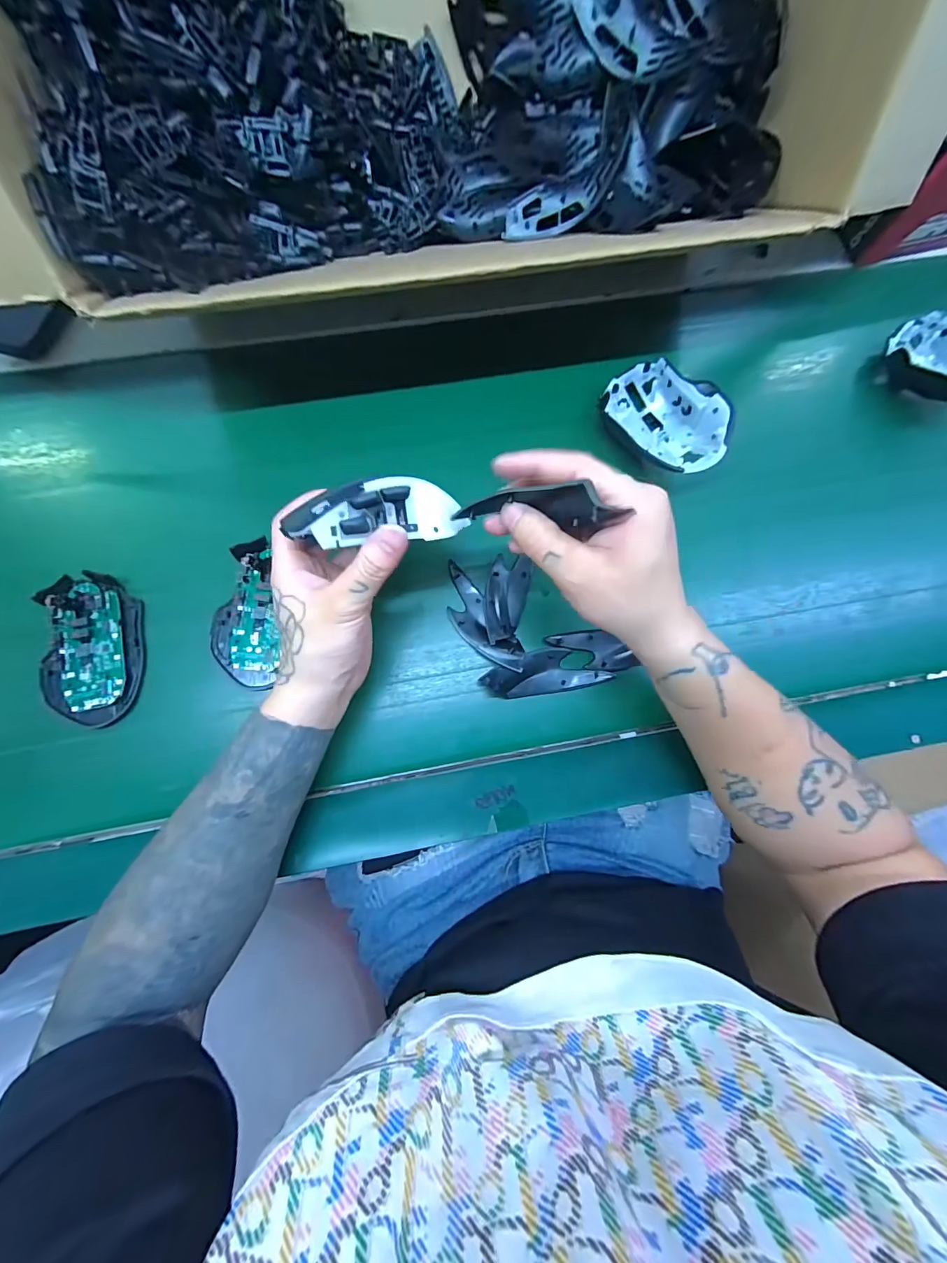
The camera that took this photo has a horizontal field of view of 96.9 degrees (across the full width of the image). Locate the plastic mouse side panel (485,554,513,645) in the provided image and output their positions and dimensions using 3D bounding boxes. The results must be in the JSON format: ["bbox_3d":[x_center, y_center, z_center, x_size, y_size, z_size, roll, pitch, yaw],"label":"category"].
[{"bbox_3d":[0.020,-0.027,0.335,0.020,0.017,0.071,-2,84,-3],"label":"plastic mouse side panel"}]

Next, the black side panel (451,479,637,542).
[{"bbox_3d":[0.036,-0.069,0.231,0.097,0.030,0.021,14,82,31],"label":"black side panel"}]

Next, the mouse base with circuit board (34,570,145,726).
[{"bbox_3d":[-0.293,0.012,0.322,0.064,0.014,0.116,-6,84,-3],"label":"mouse base with circuit board"}]

